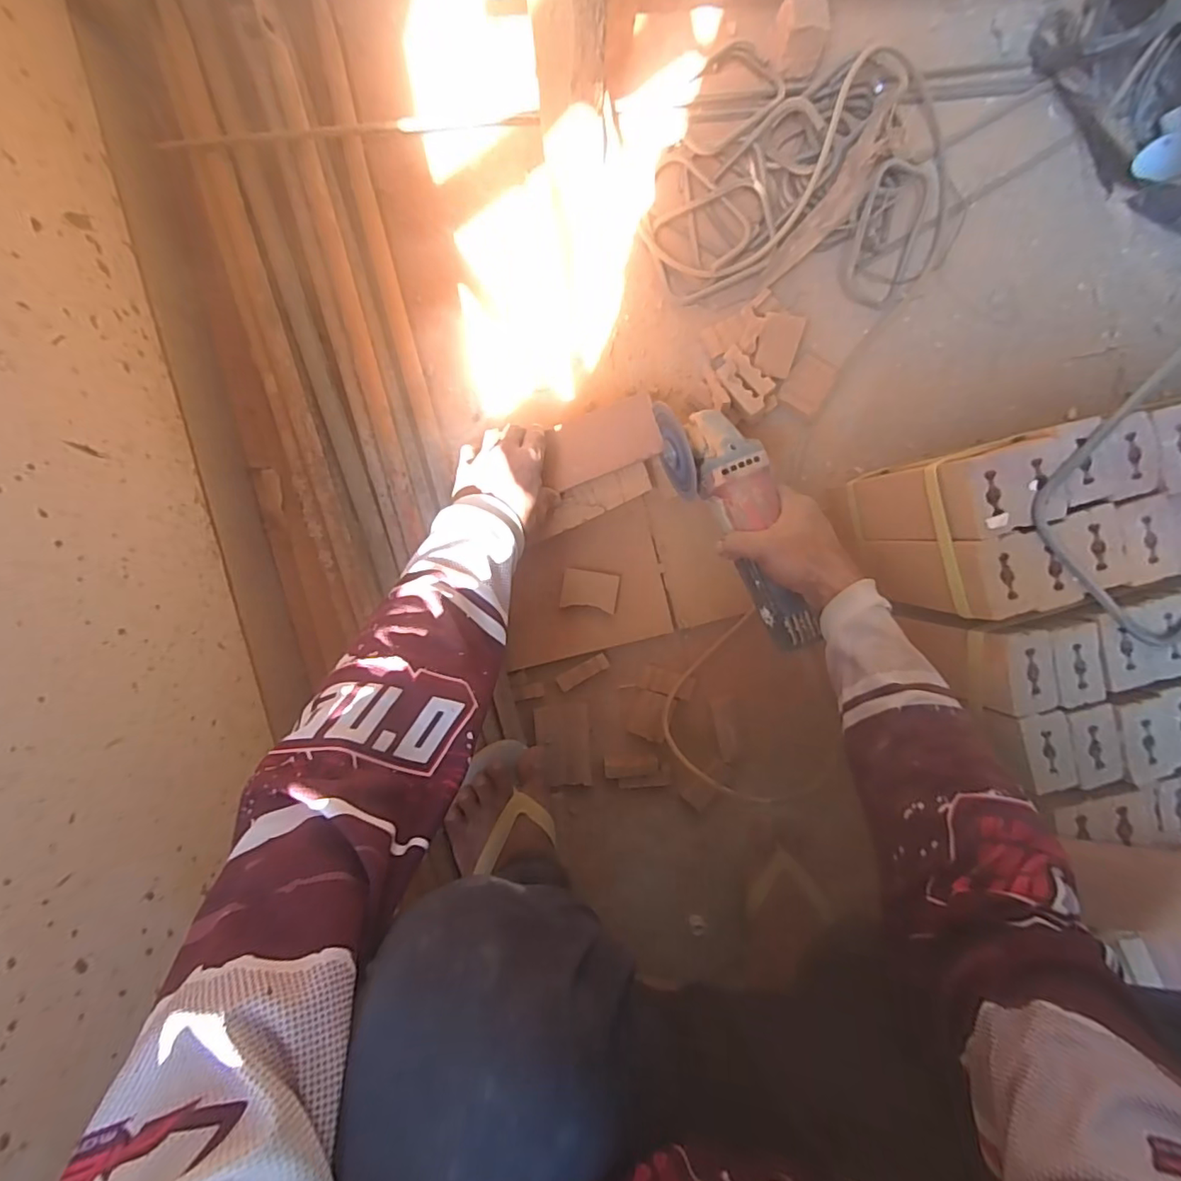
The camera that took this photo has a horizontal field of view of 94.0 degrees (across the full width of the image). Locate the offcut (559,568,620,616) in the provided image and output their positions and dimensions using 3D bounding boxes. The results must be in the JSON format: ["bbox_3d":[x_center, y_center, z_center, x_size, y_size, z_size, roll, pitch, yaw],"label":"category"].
[{"bbox_3d":[0.000,0.000,0.630,0.061,0.017,0.042,7,94,-3],"label":"offcut"}]

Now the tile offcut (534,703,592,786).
[{"bbox_3d":[-0.031,0.180,0.640,0.060,0.013,0.092,-4,95,-3],"label":"tile offcut"}]

